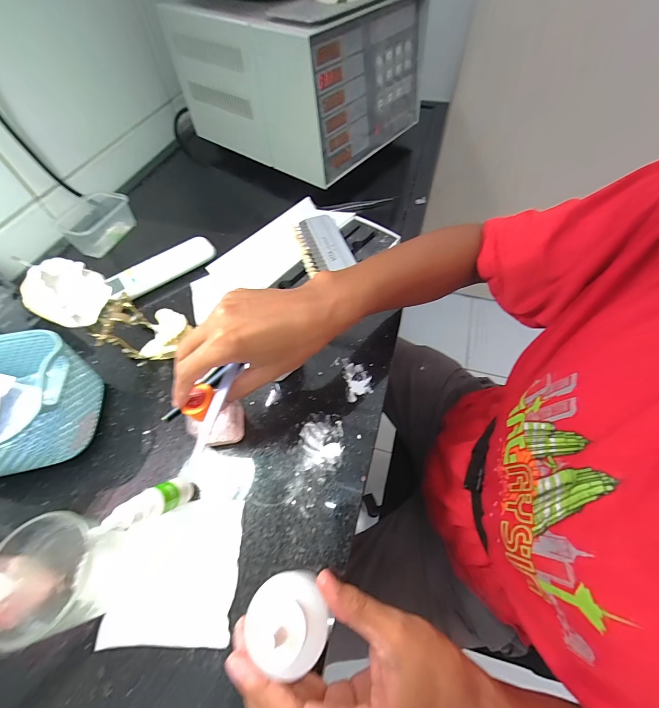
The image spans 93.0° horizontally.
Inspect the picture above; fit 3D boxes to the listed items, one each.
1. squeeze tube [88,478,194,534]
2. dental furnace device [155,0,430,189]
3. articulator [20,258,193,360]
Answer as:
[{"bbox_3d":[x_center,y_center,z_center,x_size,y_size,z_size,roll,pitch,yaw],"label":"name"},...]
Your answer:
[{"bbox_3d":[-0.148,0.125,0.259,0.020,0.085,0.017,35,100,20],"label":"squeeze tube"},{"bbox_3d":[-0.044,-0.588,0.638,0.359,0.218,0.420,32,64,20],"label":"dental furnace device"},{"bbox_3d":[-0.244,-0.046,0.352,0.060,0.146,0.067,-26,48,40],"label":"articulator"}]

